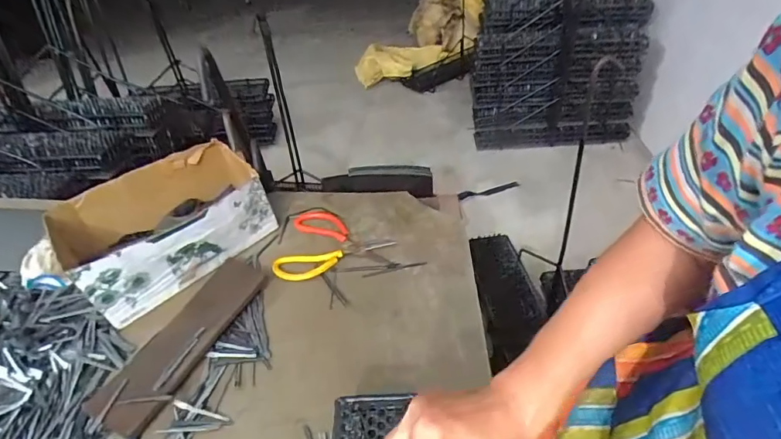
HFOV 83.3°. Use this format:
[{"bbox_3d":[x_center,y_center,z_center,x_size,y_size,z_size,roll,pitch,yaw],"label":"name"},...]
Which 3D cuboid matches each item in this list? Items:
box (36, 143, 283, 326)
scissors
[{"bbox_3d":[-0.355,0.003,0.707,0.291,0.108,0.210,-31,46,-27],"label":"box"},{"bbox_3d":[-0.085,0.034,0.714,0.181,0.008,0.152,-1,40,5],"label":"scissors"}]

